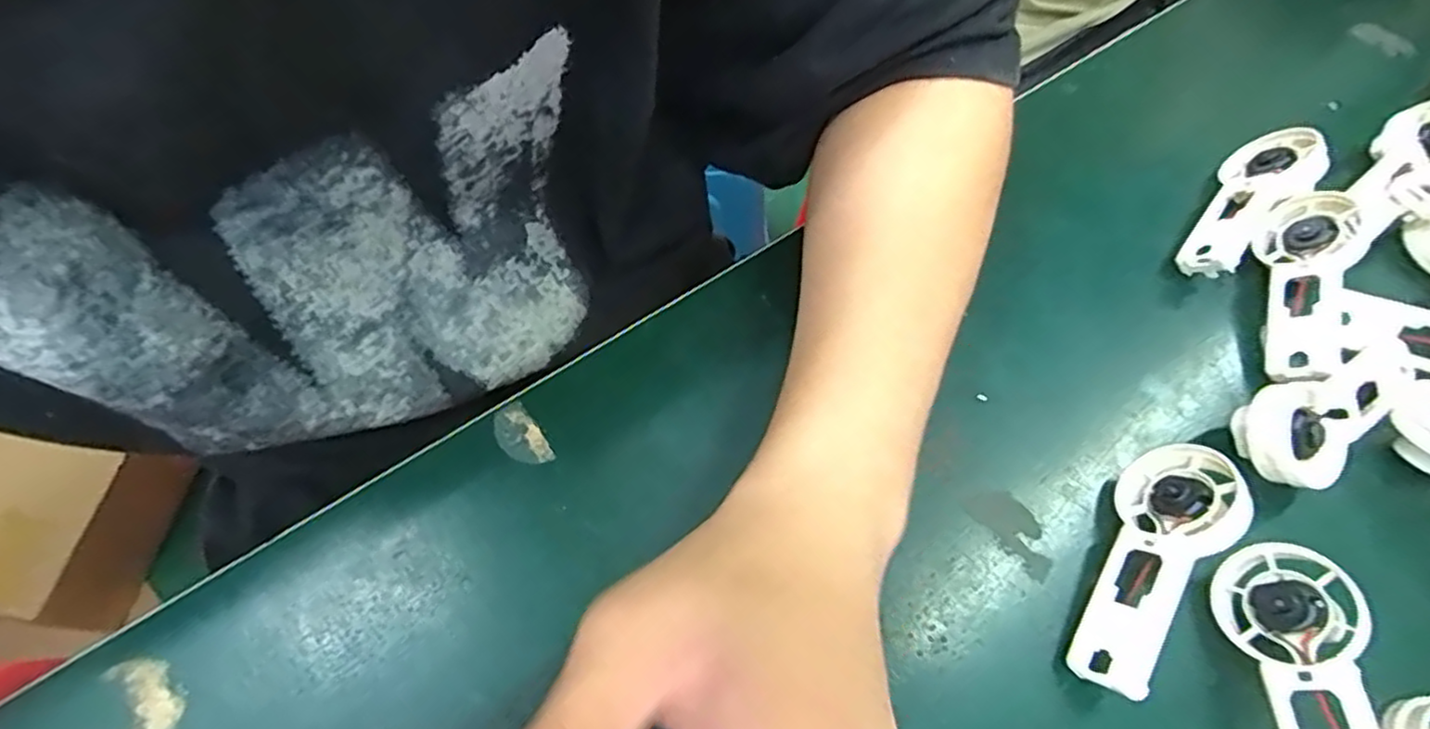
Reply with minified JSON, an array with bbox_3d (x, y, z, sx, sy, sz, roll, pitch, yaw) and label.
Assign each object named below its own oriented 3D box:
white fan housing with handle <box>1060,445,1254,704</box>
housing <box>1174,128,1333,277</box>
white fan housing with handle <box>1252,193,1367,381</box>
[{"bbox_3d":[0.151,0.069,0.236,0.030,0.033,0.092,35,66,18],"label":"white fan housing with handle"},{"bbox_3d":[0.249,-0.076,0.318,0.034,0.037,0.087,40,68,20],"label":"housing"},{"bbox_3d":[0.258,-0.034,0.293,0.036,0.015,0.094,-10,52,45],"label":"white fan housing with handle"}]

